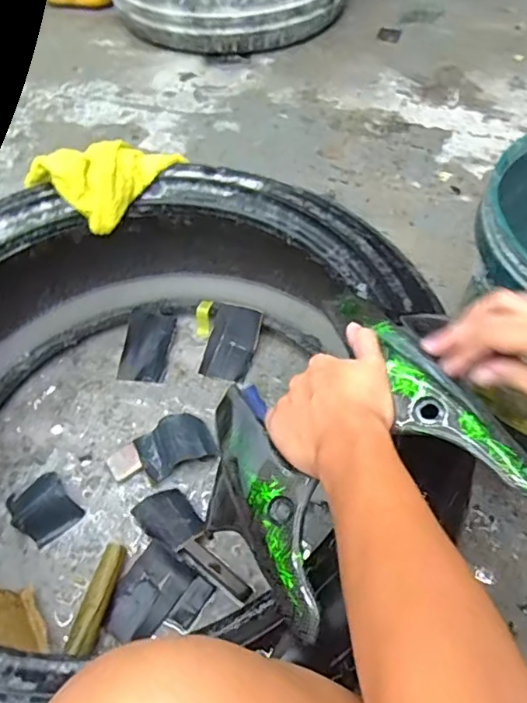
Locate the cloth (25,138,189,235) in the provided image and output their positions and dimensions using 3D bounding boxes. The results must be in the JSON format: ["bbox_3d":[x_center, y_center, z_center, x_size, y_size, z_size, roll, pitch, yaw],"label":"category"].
[{"bbox_3d":[-0.203,-0.244,0.728,0.150,0.050,0.162,32,61,23],"label":"cloth"}]

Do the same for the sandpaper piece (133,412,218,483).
[{"bbox_3d":[-0.119,0.123,0.756,0.094,0.031,0.084,-22,56,-14],"label":"sandpaper piece"}]

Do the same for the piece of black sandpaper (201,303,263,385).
[{"bbox_3d":[-0.049,-0.013,0.851,0.074,0.013,0.113,14,80,14],"label":"piece of black sandpaper"}]

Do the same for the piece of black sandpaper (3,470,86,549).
[{"bbox_3d":[-0.278,0.191,0.704,0.089,0.034,0.068,38,63,26],"label":"piece of black sandpaper"}]

